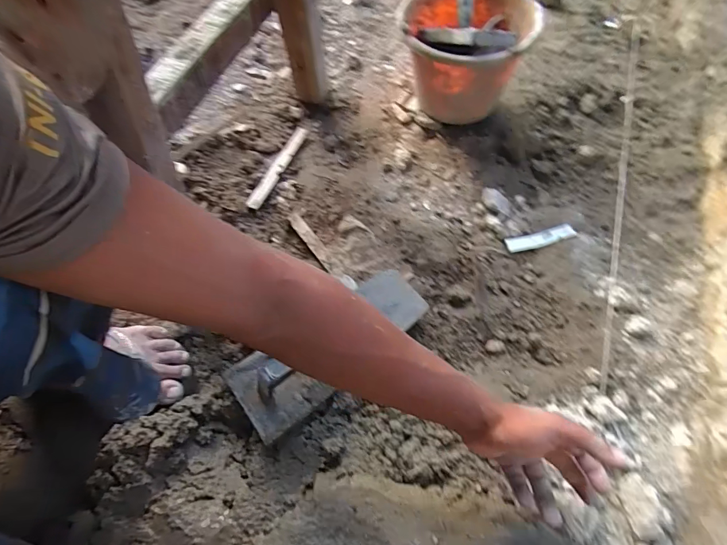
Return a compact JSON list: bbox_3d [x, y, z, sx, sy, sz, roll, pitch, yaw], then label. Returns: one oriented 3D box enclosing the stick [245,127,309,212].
[{"bbox_3d":[-0.156,-0.196,0.734,0.023,0.019,0.208,16,63,11],"label":"stick"}]

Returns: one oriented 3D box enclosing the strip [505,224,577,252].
[{"bbox_3d":[0.297,-0.057,0.672,0.119,0.007,0.029,-14,61,-5],"label":"strip"}]

